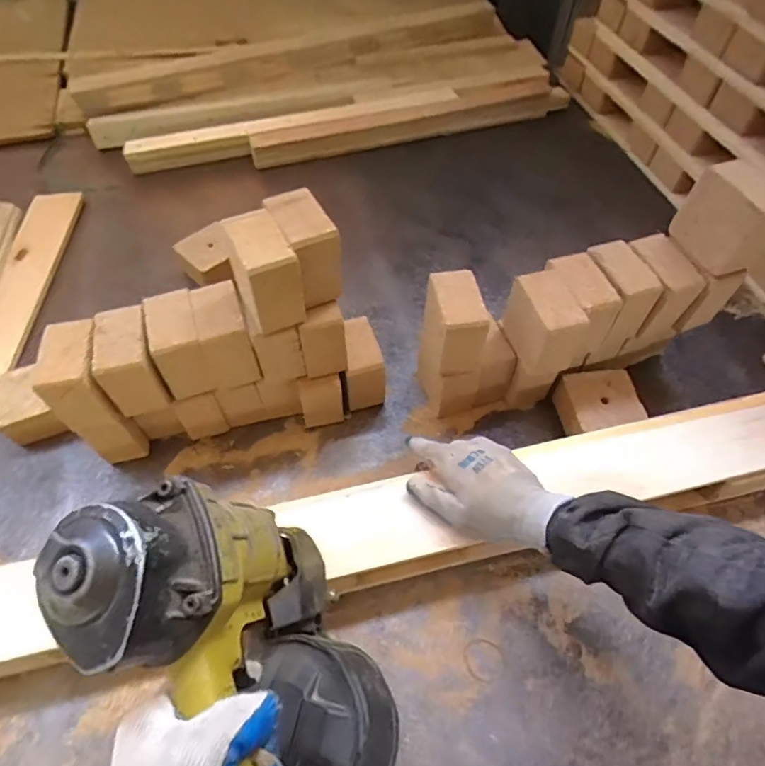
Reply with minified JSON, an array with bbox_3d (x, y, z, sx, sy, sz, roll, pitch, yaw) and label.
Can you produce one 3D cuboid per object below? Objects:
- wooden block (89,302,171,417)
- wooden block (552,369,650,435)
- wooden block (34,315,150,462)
[{"bbox_3d":[-0.286,-0.024,0.583,0.059,0.089,0.082,-16,56,-11],"label":"wooden block"},{"bbox_3d":[0.286,0.034,0.678,0.096,0.057,0.089,-6,58,-3],"label":"wooden block"},{"bbox_3d":[-0.336,0.019,0.609,0.060,0.183,0.088,-14,59,-8],"label":"wooden block"}]

